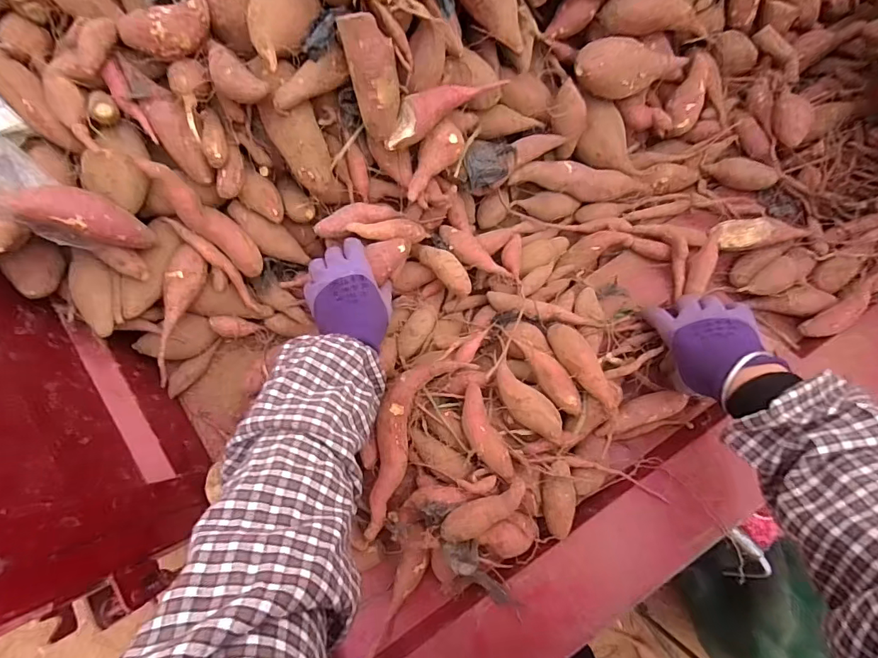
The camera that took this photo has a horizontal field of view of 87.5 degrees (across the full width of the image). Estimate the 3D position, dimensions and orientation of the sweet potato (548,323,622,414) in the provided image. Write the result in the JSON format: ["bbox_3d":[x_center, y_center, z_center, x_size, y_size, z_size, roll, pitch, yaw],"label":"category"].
[{"bbox_3d":[0.158,0.038,0.500,0.036,0.030,0.114,-29,64,-5],"label":"sweet potato"}]

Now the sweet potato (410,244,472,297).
[{"bbox_3d":[0.006,-0.079,0.586,0.033,0.031,0.094,-44,82,-7],"label":"sweet potato"}]

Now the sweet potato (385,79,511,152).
[{"bbox_3d":[-0.001,-0.267,0.537,0.158,0.033,0.046,-37,82,-6],"label":"sweet potato"}]

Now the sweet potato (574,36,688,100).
[{"bbox_3d":[0.248,-0.332,0.582,0.165,0.055,0.056,-13,79,-21],"label":"sweet potato"}]

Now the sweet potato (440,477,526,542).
[{"bbox_3d":[0.047,0.190,0.479,0.095,0.023,0.029,-28,81,-5],"label":"sweet potato"}]

